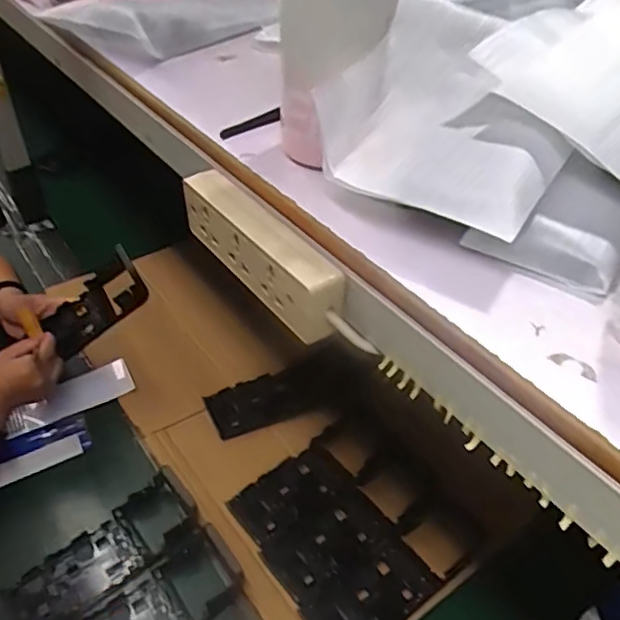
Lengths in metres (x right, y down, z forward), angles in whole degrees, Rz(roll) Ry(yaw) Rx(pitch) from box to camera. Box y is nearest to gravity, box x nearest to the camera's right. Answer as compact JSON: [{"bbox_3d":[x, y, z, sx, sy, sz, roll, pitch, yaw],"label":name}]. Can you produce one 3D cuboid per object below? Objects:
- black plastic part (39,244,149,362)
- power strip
[{"bbox_3d":[-0.296,-0.010,0.848,0.160,0.046,0.094,-40,54,5],"label":"black plastic part"},{"bbox_3d":[-0.039,-0.045,0.453,0.031,0.059,0.171,-24,49,-27],"label":"power strip"}]

